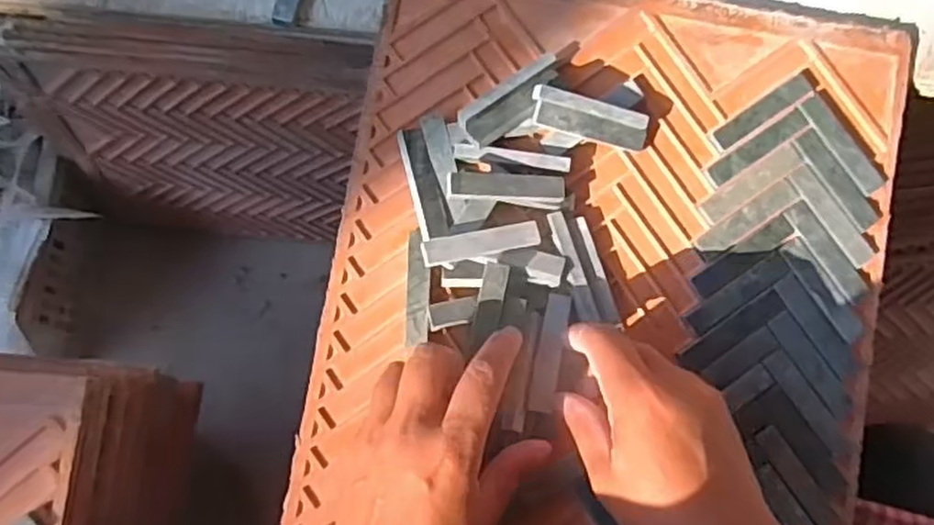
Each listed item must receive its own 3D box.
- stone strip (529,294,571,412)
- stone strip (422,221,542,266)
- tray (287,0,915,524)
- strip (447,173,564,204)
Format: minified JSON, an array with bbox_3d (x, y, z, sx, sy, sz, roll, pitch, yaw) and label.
[{"bbox_3d":[0.044,0.047,0.382,0.014,0.004,0.061,11,75,1],"label":"stone strip"},{"bbox_3d":[0.008,-0.010,0.379,0.061,0.010,0.013,-13,77,-5],"label":"stone strip"},{"bbox_3d":[0.074,0.019,0.387,0.286,0.034,0.341,10,80,1],"label":"tray"},{"bbox_3d":[0.020,-0.039,0.382,0.061,0.010,0.012,2,80,-13],"label":"strip"}]

